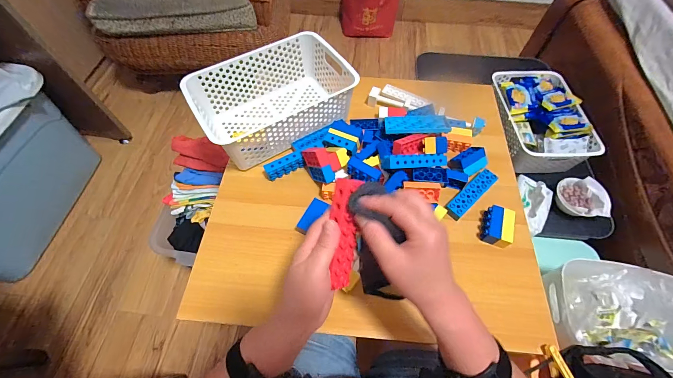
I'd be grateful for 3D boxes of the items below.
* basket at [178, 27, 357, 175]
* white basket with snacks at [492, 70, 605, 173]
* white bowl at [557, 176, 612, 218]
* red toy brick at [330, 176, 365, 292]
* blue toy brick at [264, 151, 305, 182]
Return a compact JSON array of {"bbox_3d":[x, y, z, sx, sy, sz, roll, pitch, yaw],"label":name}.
[{"bbox_3d":[-0.133,-0.189,0.619,0.301,0.122,0.205,-29,65,-15],"label":"basket"},{"bbox_3d":[0.557,-0.207,0.811,0.218,0.110,0.306,-3,61,-2],"label":"white basket with snacks"},{"bbox_3d":[0.620,0.026,0.738,0.121,0.061,0.101,9,62,4],"label":"white bowl"},{"bbox_3d":[0.010,0.051,0.324,0.030,0.021,0.123,1,97,0],"label":"red toy brick"},{"bbox_3d":[-0.104,-0.046,0.576,0.078,0.031,0.028,-23,64,-12],"label":"blue toy brick"}]

